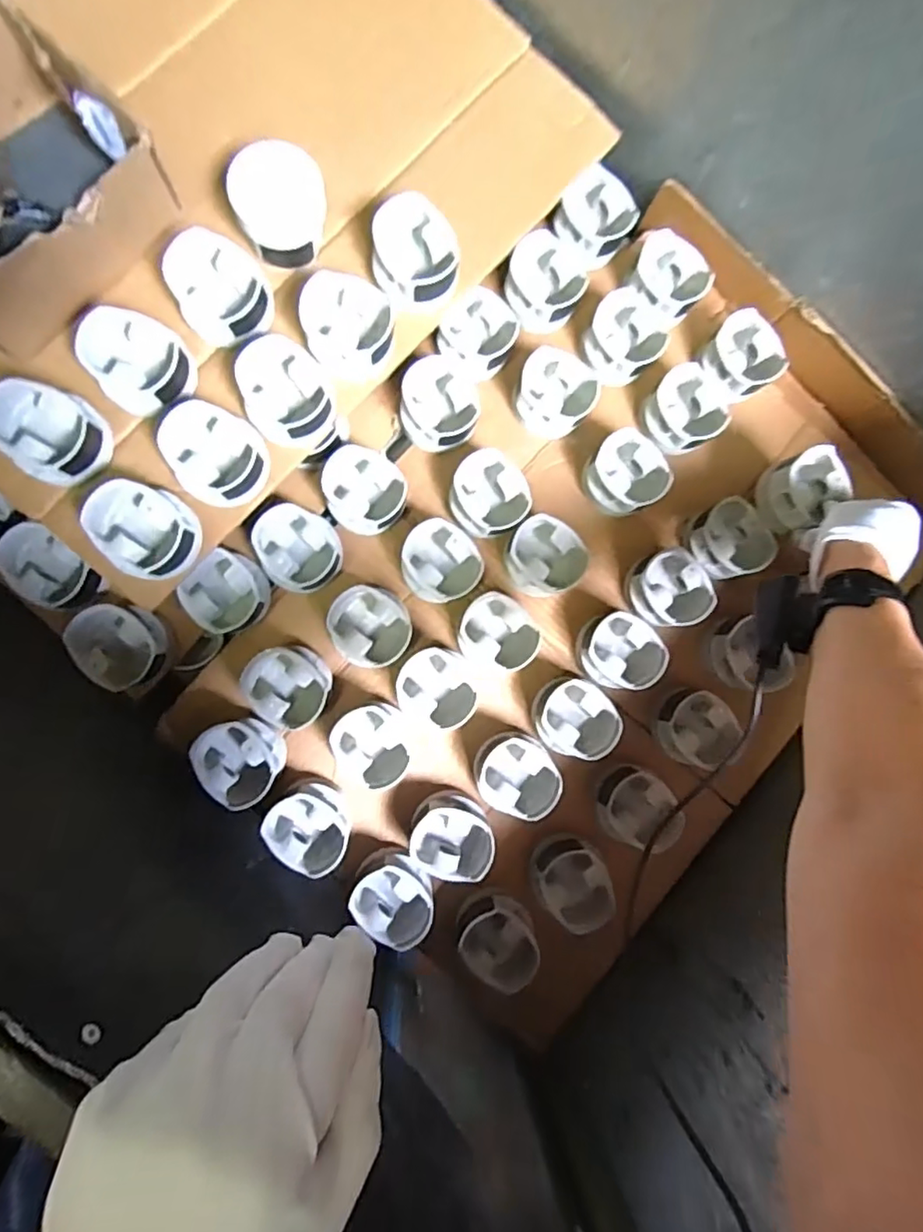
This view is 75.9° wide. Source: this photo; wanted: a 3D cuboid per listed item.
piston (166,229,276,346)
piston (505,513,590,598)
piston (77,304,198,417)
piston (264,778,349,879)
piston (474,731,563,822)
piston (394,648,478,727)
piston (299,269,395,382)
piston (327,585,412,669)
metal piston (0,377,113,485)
[{"bbox_3d":[-0.204,-0.277,0.504,0.074,0.055,0.074,0,88,-5],"label":"piston"},{"bbox_3d":[0.080,-0.056,0.583,0.076,0.036,0.071,0,88,-5],"label":"piston"},{"bbox_3d":[-0.271,-0.214,0.500,0.073,0.057,0.069,0,88,-5],"label":"piston"},{"bbox_3d":[-0.142,0.196,0.555,0.076,0.045,0.065,33,86,-3],"label":"piston"},{"bbox_3d":[0.054,0.152,0.571,0.076,0.046,0.070,0,88,-5],"label":"piston"},{"bbox_3d":[-0.023,0.069,0.569,0.076,0.039,0.071,0,88,-5],"label":"piston"},{"bbox_3d":[-0.098,-0.253,0.517,0.074,0.047,0.076,0,88,-5],"label":"piston"},{"bbox_3d":[-0.086,0.010,0.562,0.075,0.038,0.071,0,88,-5],"label":"piston"},{"bbox_3d":[-0.343,-0.151,0.495,0.081,0.053,0.076,24,86,-4],"label":"metal piston"}]

